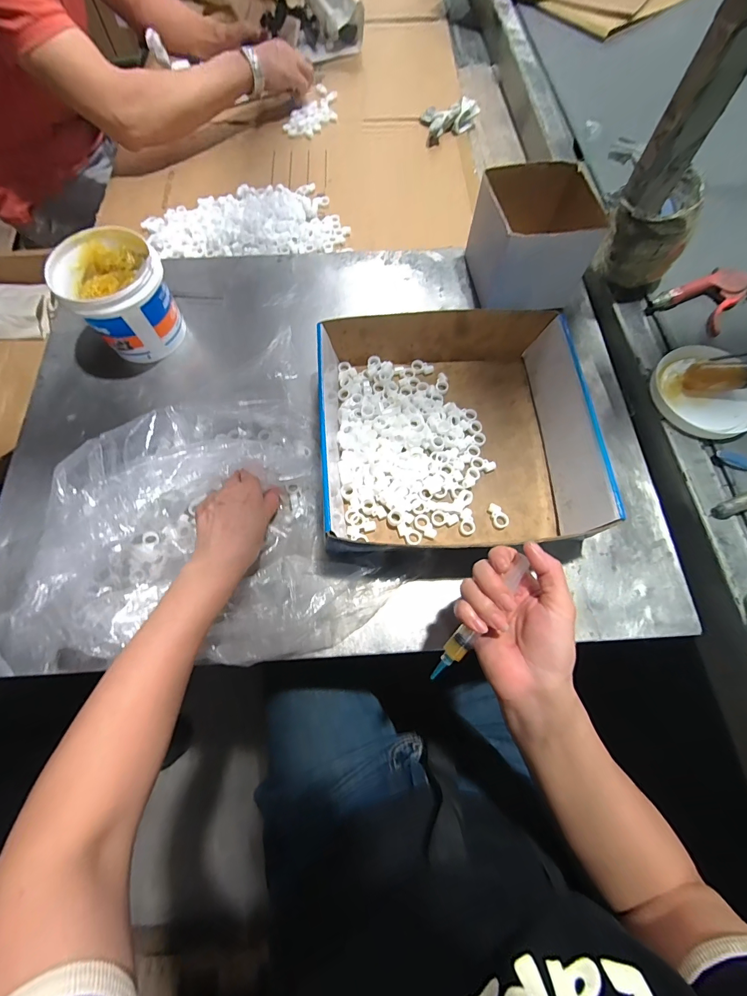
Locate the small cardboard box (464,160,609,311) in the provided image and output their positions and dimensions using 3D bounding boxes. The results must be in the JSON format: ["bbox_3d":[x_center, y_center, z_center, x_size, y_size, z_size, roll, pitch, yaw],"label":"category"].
[{"bbox_3d":[0.223,-0.353,0.539,0.150,0.110,0.140,-9,70,-3],"label":"small cardboard box"}]

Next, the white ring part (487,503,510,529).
[{"bbox_3d":[0.144,0.020,0.453,0.019,0.008,0.030,-22,71,-8],"label":"white ring part"}]

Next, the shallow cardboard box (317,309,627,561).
[{"bbox_3d":[0.090,-0.084,0.460,0.303,0.072,0.281,-3,70,-1],"label":"shallow cardboard box"}]

